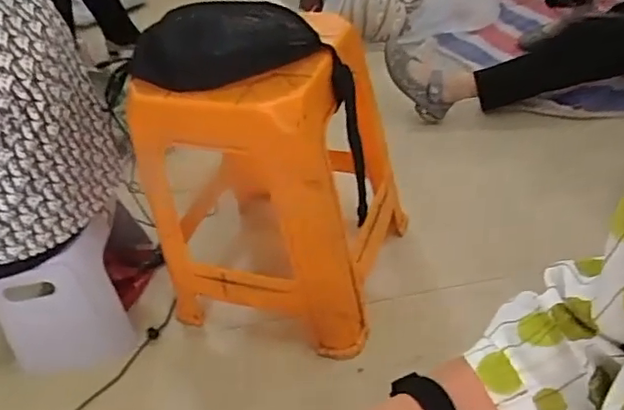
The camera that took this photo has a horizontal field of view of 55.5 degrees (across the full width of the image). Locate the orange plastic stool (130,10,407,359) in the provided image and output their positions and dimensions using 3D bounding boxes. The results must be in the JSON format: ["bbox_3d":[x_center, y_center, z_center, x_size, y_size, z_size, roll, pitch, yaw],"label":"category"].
[{"bbox_3d":[-0.052,-0.047,1.062,0.353,0.500,0.374,9,46,20],"label":"orange plastic stool"}]

